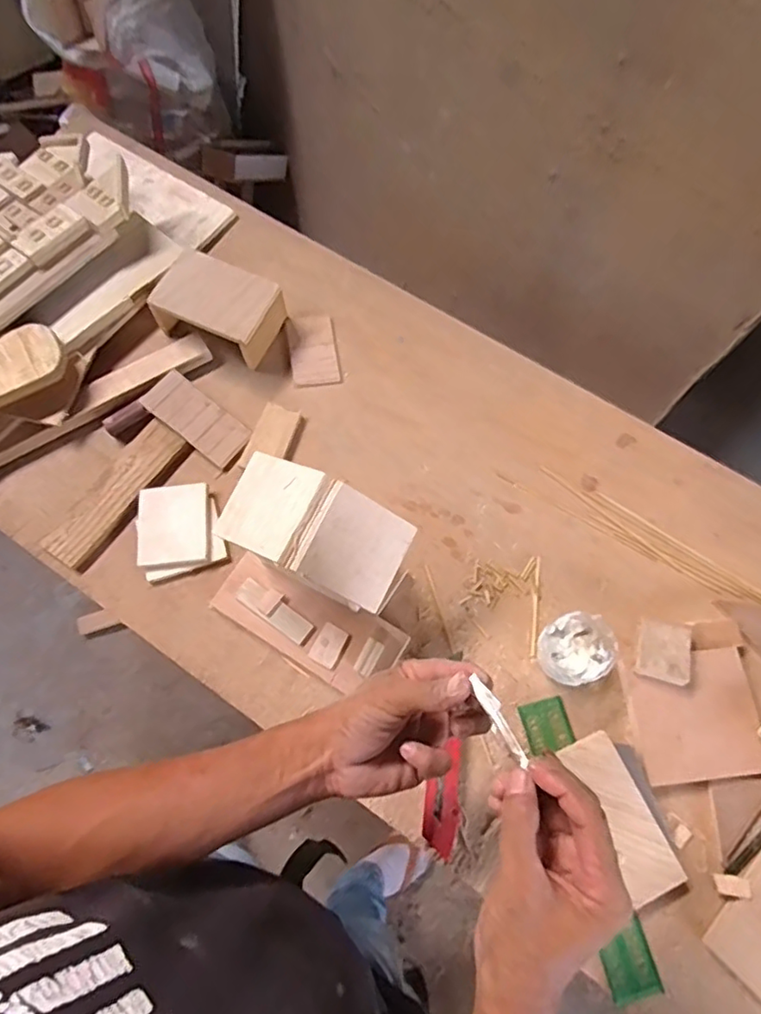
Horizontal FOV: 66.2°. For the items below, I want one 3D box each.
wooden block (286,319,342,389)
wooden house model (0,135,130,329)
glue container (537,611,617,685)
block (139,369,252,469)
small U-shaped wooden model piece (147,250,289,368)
[{"bbox_3d":[-0.085,-0.195,0.731,0.057,0.009,0.098,-9,69,-5],"label":"wooden block"},{"bbox_3d":[-0.433,-0.339,0.697,0.175,0.034,0.261,37,72,12],"label":"wooden house model"},{"bbox_3d":[0.197,0.144,0.585,0.067,0.043,0.068,1,68,-2],"label":"glue container"},{"bbox_3d":[-0.215,-0.105,0.685,0.125,0.006,0.057,39,75,3],"label":"block"},{"bbox_3d":[-0.196,-0.242,0.712,0.136,0.066,0.095,24,69,8],"label":"small U-shaped wooden model piece"}]

